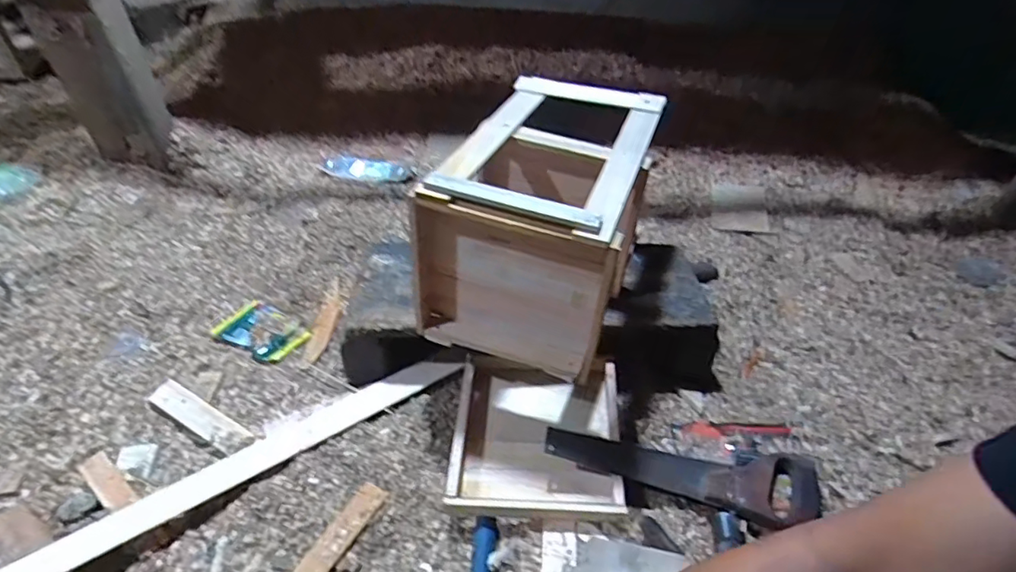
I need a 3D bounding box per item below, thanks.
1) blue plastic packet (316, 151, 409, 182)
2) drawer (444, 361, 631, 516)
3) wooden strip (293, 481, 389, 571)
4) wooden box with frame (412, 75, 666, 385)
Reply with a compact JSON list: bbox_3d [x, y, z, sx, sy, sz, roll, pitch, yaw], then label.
[{"bbox_3d":[-0.298,-0.245,1.155,0.192,0.014,0.061,9,58,12],"label":"blue plastic packet"},{"bbox_3d":[0.038,0.183,0.710,0.209,0.047,0.217,5,42,-1],"label":"drawer"},{"bbox_3d":[-0.200,0.292,0.613,0.034,0.008,0.170,30,54,18],"label":"wooden strip"},{"bbox_3d":[0.043,-0.103,0.724,0.241,0.212,0.341,16,43,11],"label":"wooden box with frame"}]

